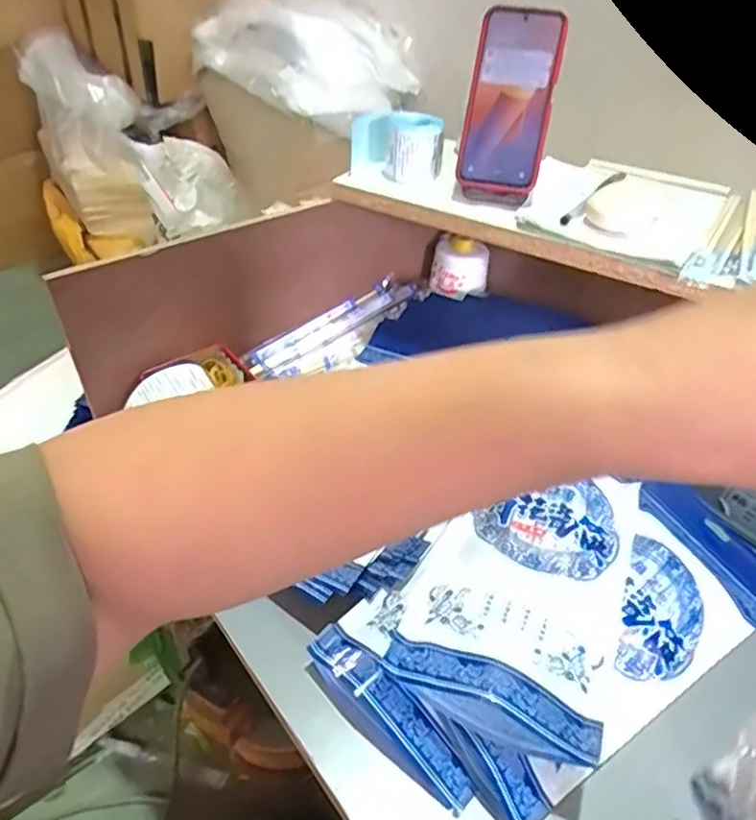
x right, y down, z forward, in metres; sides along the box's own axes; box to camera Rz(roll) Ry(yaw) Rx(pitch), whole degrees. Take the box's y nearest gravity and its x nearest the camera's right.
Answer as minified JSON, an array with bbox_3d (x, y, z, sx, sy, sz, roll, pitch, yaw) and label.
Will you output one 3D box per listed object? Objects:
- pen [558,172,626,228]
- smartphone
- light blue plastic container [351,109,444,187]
[{"bbox_3d":[0.221,-0.217,0.613,0.014,0.013,0.154,29,48,27],"label":"pen"},{"bbox_3d":[0.128,-0.297,0.584,0.078,0.164,0.021,12,8,9],"label":"smartphone"},{"bbox_3d":[0.023,-0.280,0.642,0.096,0.059,0.051,17,43,15],"label":"light blue plastic container"}]

